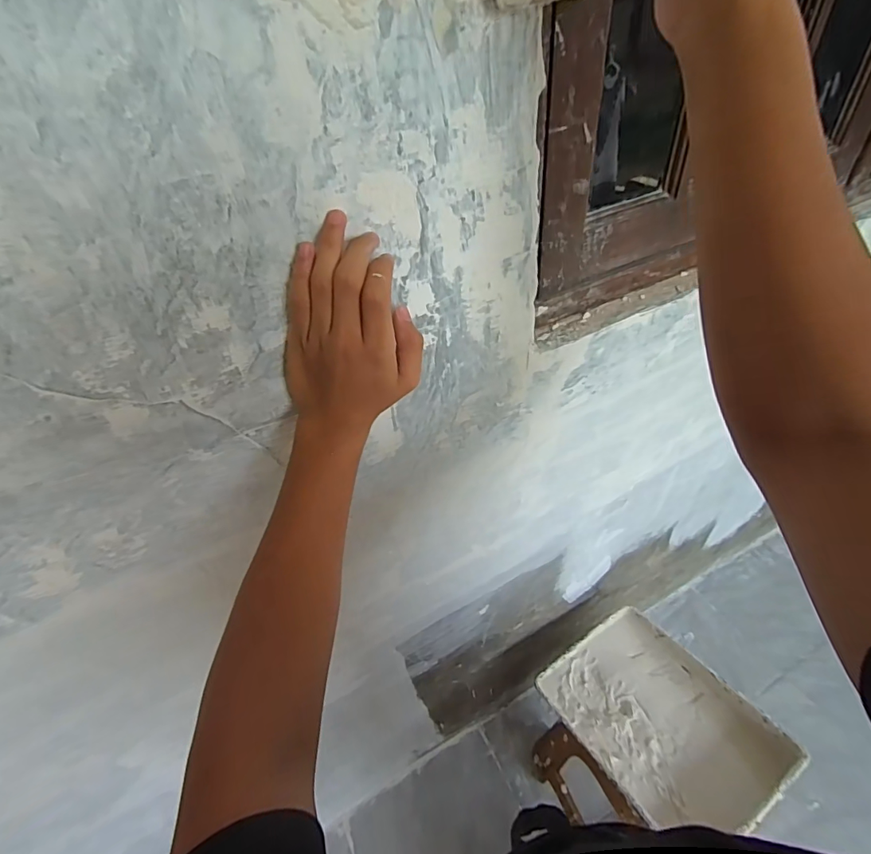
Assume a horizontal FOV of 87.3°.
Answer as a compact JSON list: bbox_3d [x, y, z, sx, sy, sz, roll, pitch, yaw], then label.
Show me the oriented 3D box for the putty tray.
[{"bbox_3d":[0.397,0.519,0.824,0.270,0.070,0.342,-26,47,-20],"label":"putty tray"}]

